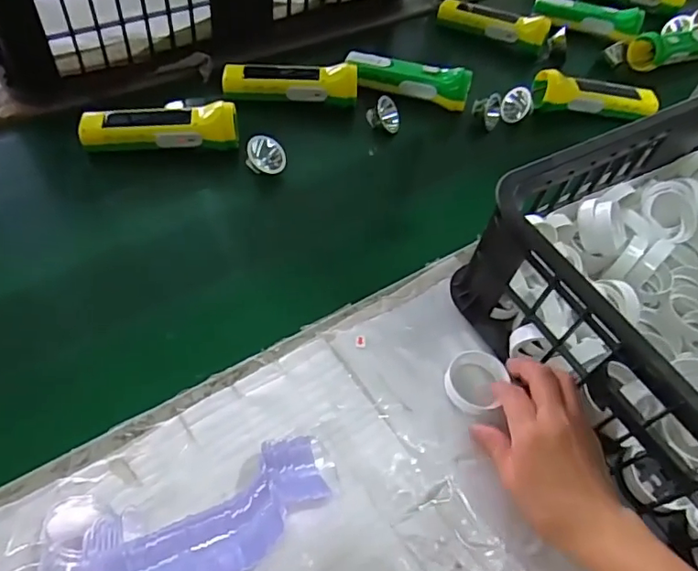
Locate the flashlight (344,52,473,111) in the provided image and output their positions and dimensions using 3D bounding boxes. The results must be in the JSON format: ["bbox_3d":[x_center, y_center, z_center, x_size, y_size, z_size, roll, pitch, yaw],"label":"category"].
[{"bbox_3d":[0.073,-0.267,0.690,0.164,0.042,0.050,18,53,6],"label":"flashlight"}]

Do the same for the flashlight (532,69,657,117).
[{"bbox_3d":[0.328,-0.252,0.710,0.166,0.043,0.044,2,53,-7],"label":"flashlight"}]

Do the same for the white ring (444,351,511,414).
[{"bbox_3d":[0.107,0.080,0.457,0.050,0.012,0.054,3,54,-4],"label":"white ring"}]

